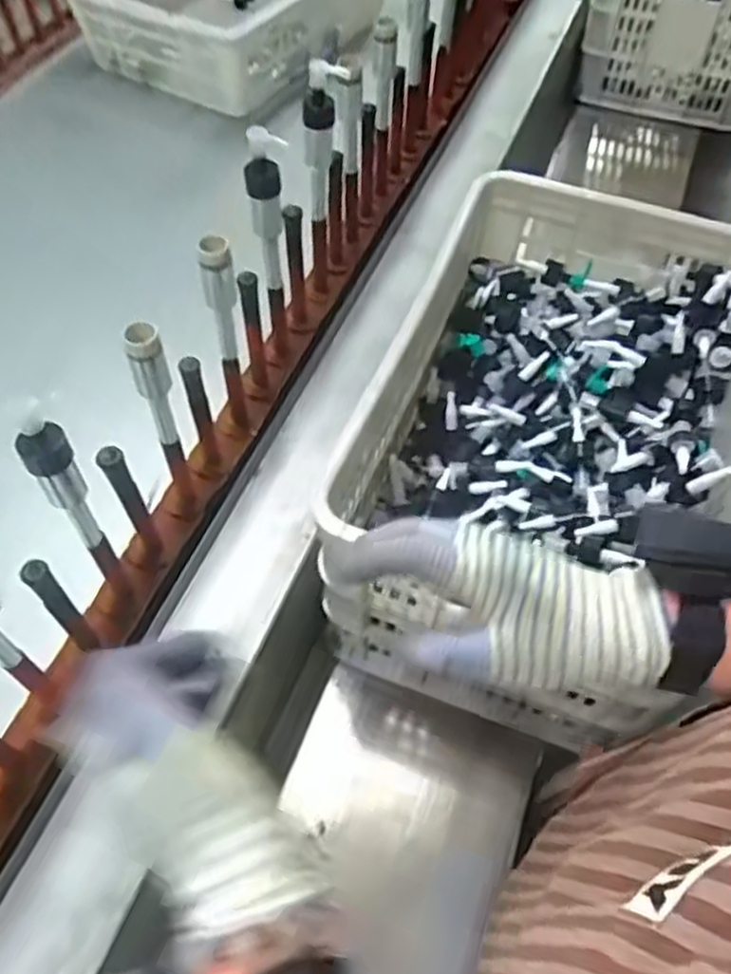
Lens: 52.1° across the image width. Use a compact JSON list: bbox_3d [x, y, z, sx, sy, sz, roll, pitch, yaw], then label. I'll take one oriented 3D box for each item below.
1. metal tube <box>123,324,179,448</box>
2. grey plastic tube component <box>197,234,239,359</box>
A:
[{"bbox_3d":[-0.164,-0.075,0.585,0.024,0.122,0.024,-20,57,-14],"label":"metal tube"},{"bbox_3d":[-0.123,-0.157,0.642,0.025,0.122,0.026,-12,56,-8],"label":"grey plastic tube component"}]

